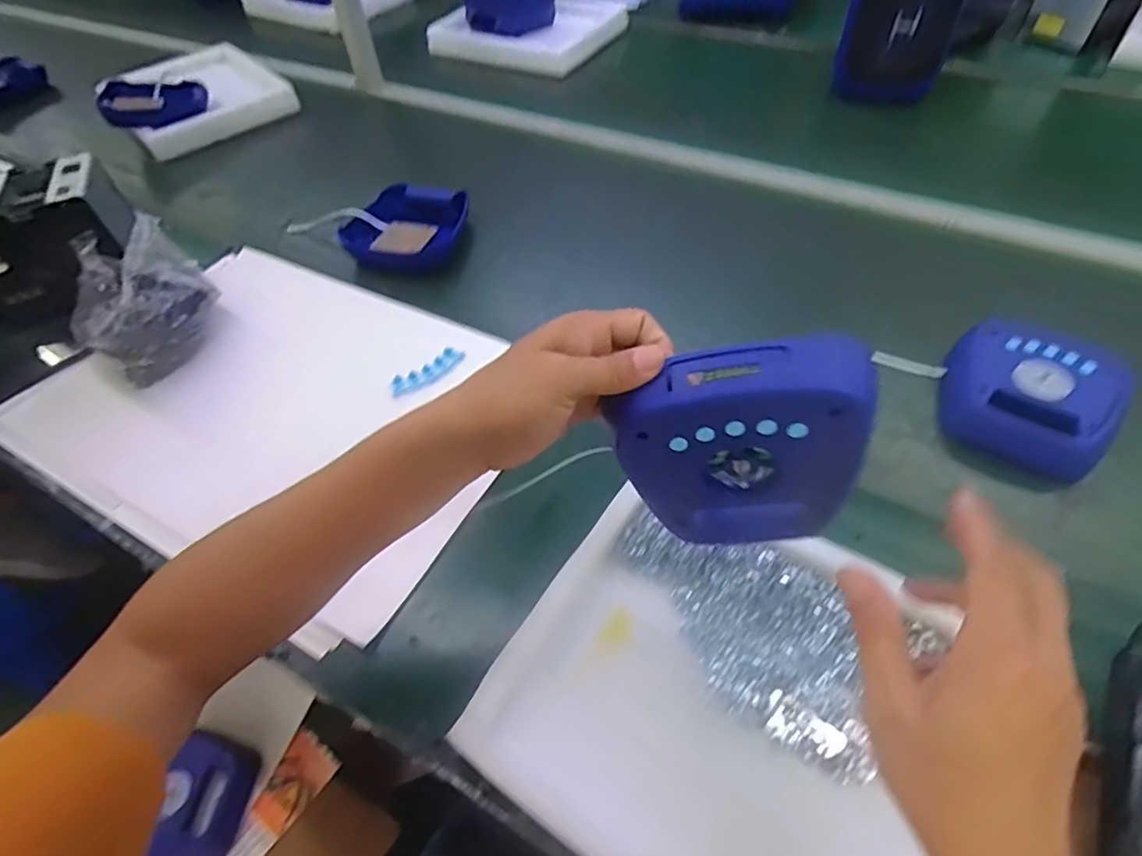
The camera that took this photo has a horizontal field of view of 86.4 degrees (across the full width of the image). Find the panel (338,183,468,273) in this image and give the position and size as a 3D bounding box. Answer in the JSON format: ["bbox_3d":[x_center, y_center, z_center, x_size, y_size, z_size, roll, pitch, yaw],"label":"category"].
[{"bbox_3d":[-0.254,-0.296,0.921,0.164,0.073,0.178,32,61,26],"label":"panel"}]

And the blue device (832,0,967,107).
[{"bbox_3d":[0.573,-0.706,1.049,0.169,0.293,0.119,22,56,20],"label":"blue device"}]

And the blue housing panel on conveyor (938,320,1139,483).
[{"bbox_3d":[0.487,-0.036,0.642,0.167,0.045,0.174,31,60,26],"label":"blue housing panel on conveyor"}]

